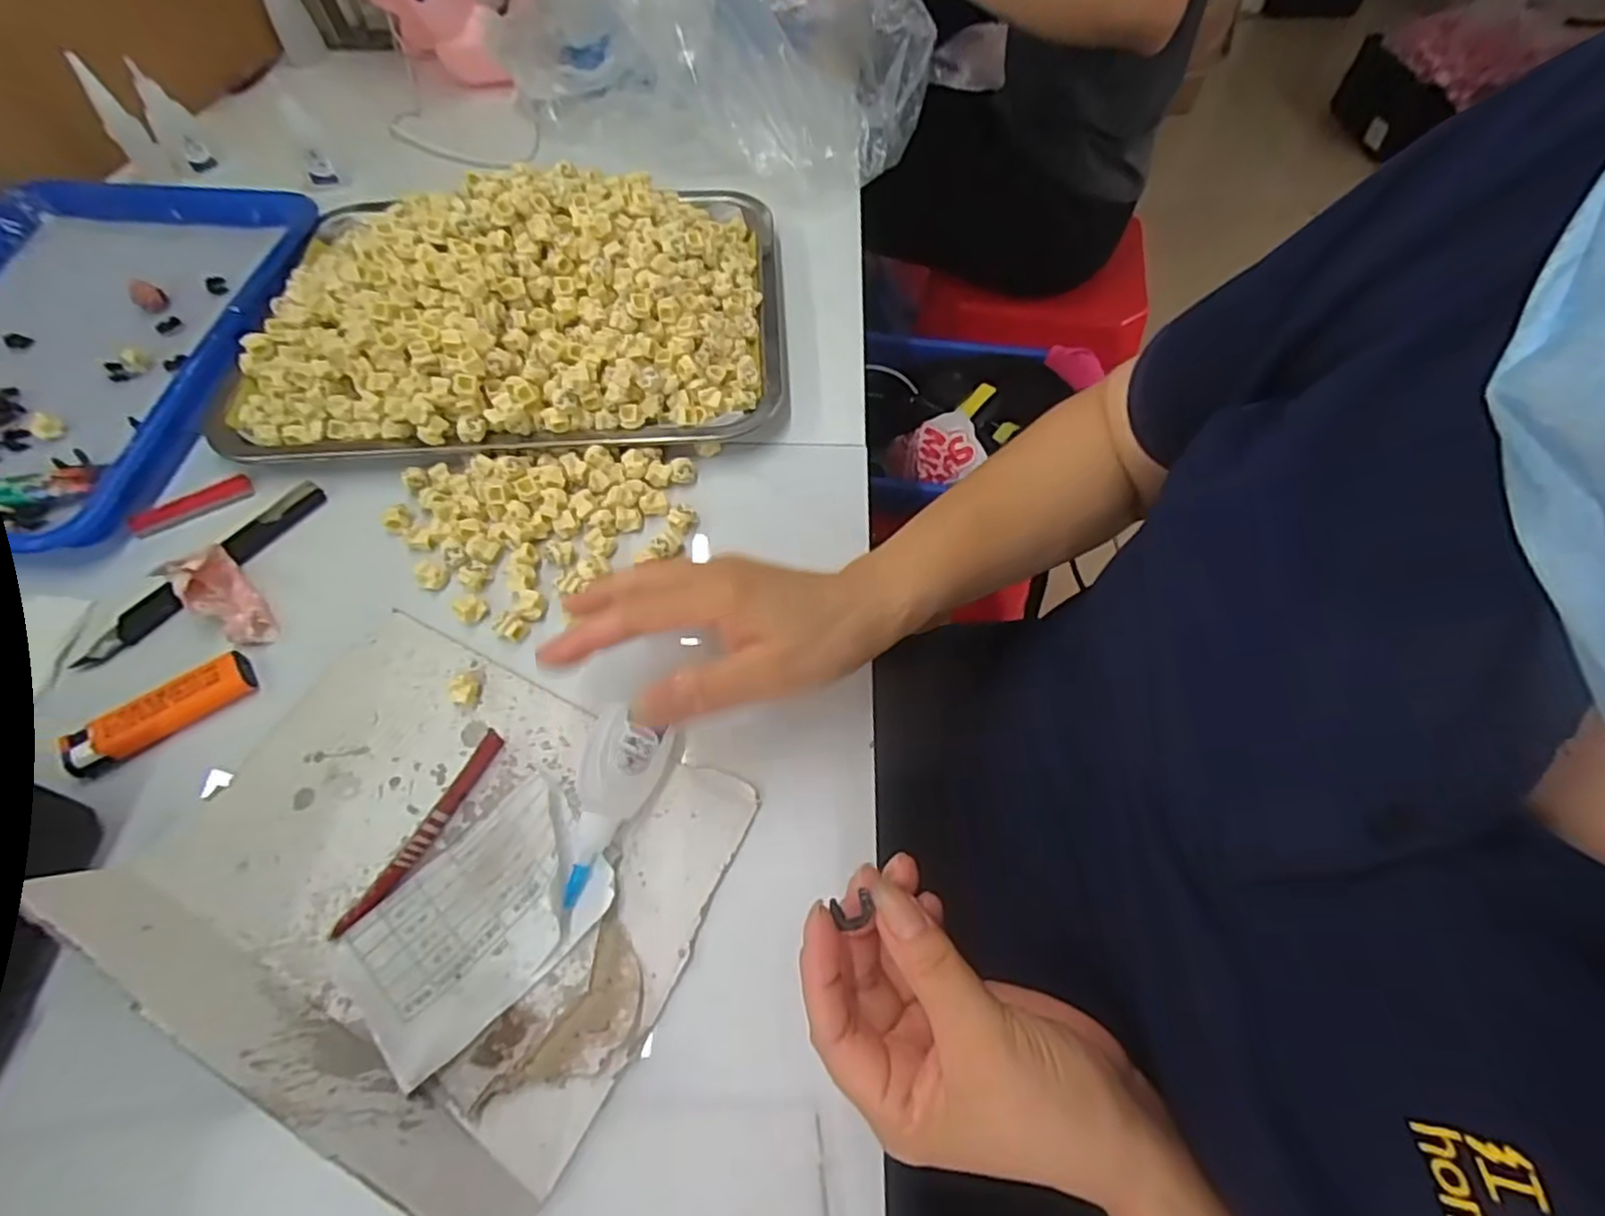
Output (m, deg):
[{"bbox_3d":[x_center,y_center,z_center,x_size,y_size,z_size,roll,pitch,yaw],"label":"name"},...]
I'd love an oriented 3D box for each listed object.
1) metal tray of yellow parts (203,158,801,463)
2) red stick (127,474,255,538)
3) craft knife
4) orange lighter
[{"bbox_3d":[-0.192,-0.214,0.464,0.348,0.083,0.249,-3,58,-2],"label":"metal tray of yellow parts"},{"bbox_3d":[-0.364,-0.062,0.419,0.064,0.006,0.017,-30,63,-17],"label":"red stick"},{"bbox_3d":[-0.332,-0.021,0.391,0.018,0.011,0.143,32,64,18],"label":"craft knife"},{"bbox_3d":[-0.316,0.051,0.347,0.079,0.014,0.023,-33,64,-19],"label":"orange lighter"}]

